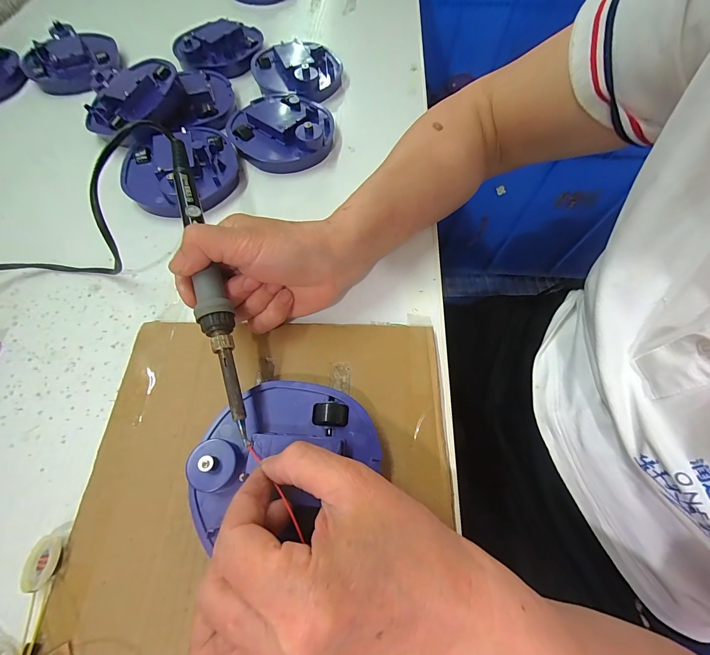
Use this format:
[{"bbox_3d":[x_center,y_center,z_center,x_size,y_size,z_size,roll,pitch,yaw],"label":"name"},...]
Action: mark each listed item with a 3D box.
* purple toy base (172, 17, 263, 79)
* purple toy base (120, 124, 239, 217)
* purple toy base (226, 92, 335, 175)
[{"bbox_3d":[-0.169,-0.353,0.401,0.080,0.027,0.099,30,68,13],"label":"purple toy base"},{"bbox_3d":[-0.167,-0.153,0.308,0.105,0.029,0.096,0,64,-1],"label":"purple toy base"},{"bbox_3d":[-0.078,-0.212,0.340,0.104,0.033,0.104,0,64,-1],"label":"purple toy base"}]

